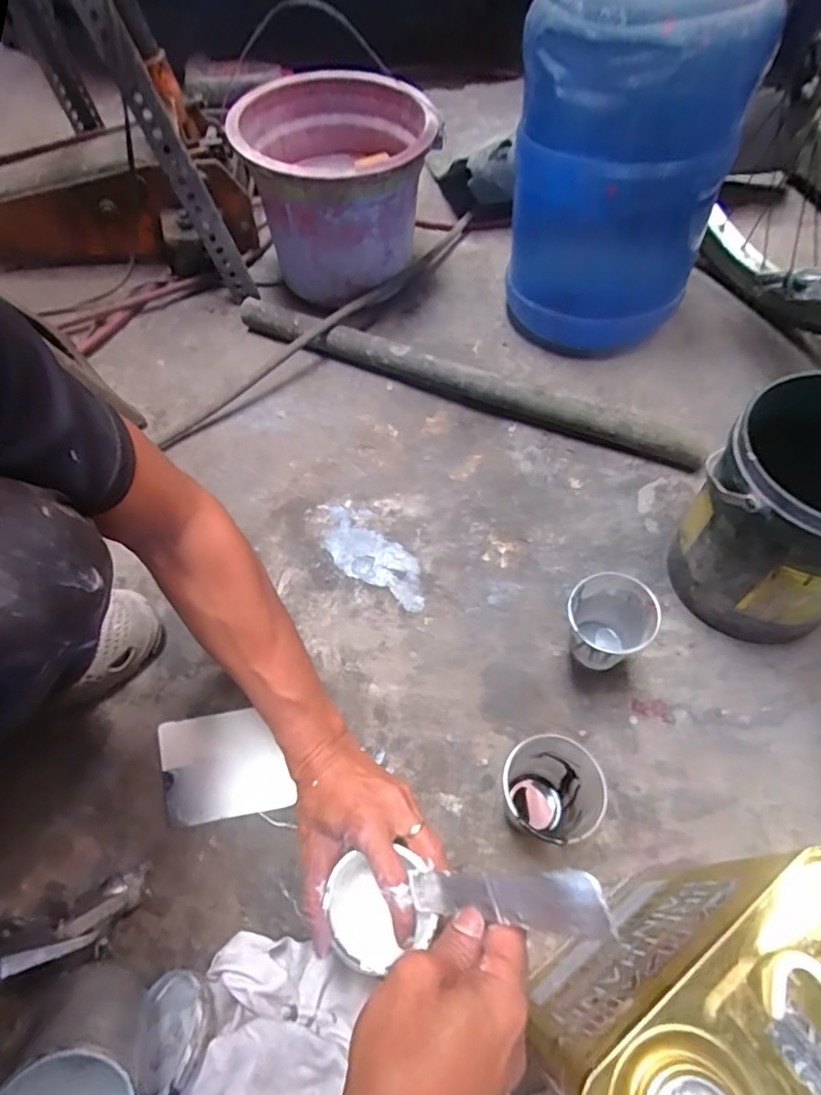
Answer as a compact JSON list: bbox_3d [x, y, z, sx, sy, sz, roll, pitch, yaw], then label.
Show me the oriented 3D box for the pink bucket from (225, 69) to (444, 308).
[{"bbox_3d":[-0.103,-0.525,0.854,0.262,0.250,0.282,-1,57,1],"label":"pink bucket"}]

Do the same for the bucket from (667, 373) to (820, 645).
[{"bbox_3d":[0.356,-0.022,0.527,0.167,0.207,0.168,27,62,17],"label":"bucket"}]

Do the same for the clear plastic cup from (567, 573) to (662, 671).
[{"bbox_3d":[0.185,0.074,0.534,0.074,0.102,0.067,23,61,15],"label":"clear plastic cup"}]

